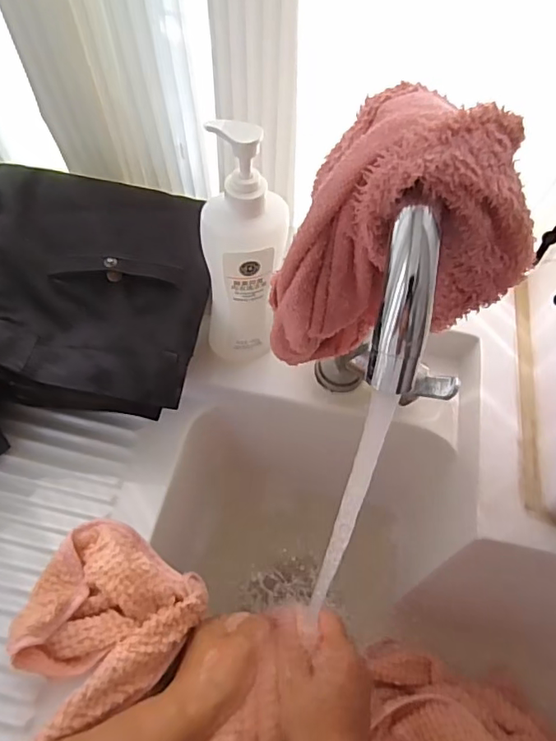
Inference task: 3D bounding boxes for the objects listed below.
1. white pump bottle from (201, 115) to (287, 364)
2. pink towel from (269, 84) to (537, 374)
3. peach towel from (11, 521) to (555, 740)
[{"bbox_3d":[-0.030,-0.090,0.447,0.061,0.216,0.052,-1,59,-3],"label":"white pump bottle"},{"bbox_3d":[0.062,-0.054,0.278,0.100,0.157,0.086,33,63,15],"label":"pink towel"},{"bbox_3d":[0.028,0.281,0.447,0.476,0.118,0.154,25,59,-12],"label":"peach towel"}]

